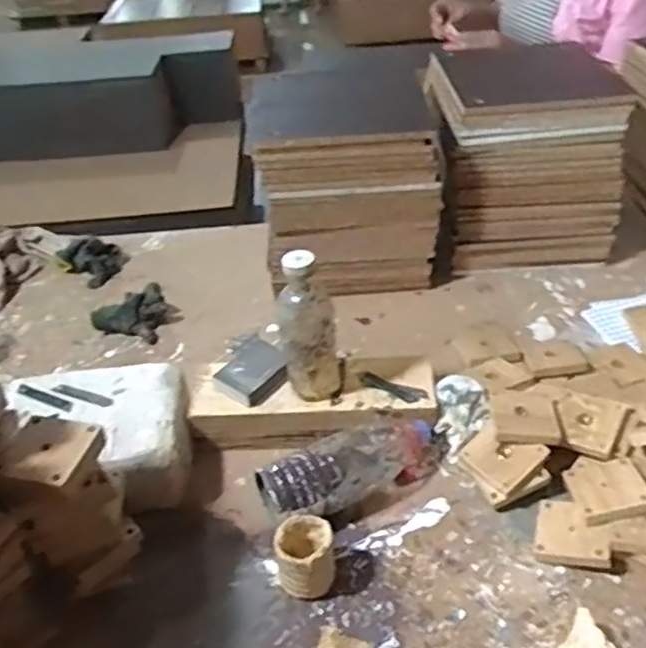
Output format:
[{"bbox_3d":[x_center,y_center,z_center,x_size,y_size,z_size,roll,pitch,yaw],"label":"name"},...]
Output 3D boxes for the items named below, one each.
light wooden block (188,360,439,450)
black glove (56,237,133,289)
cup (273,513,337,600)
[{"bbox_3d":[-0.012,0.117,0.974,0.330,0.075,0.101,-3,37,2],"label":"light wooden block"},{"bbox_3d":[-0.440,-0.122,1.323,0.103,0.081,0.067,4,38,11],"label":"black glove"},{"bbox_3d":[-0.019,0.266,0.780,0.064,0.072,0.069,-3,37,2],"label":"cup"}]

